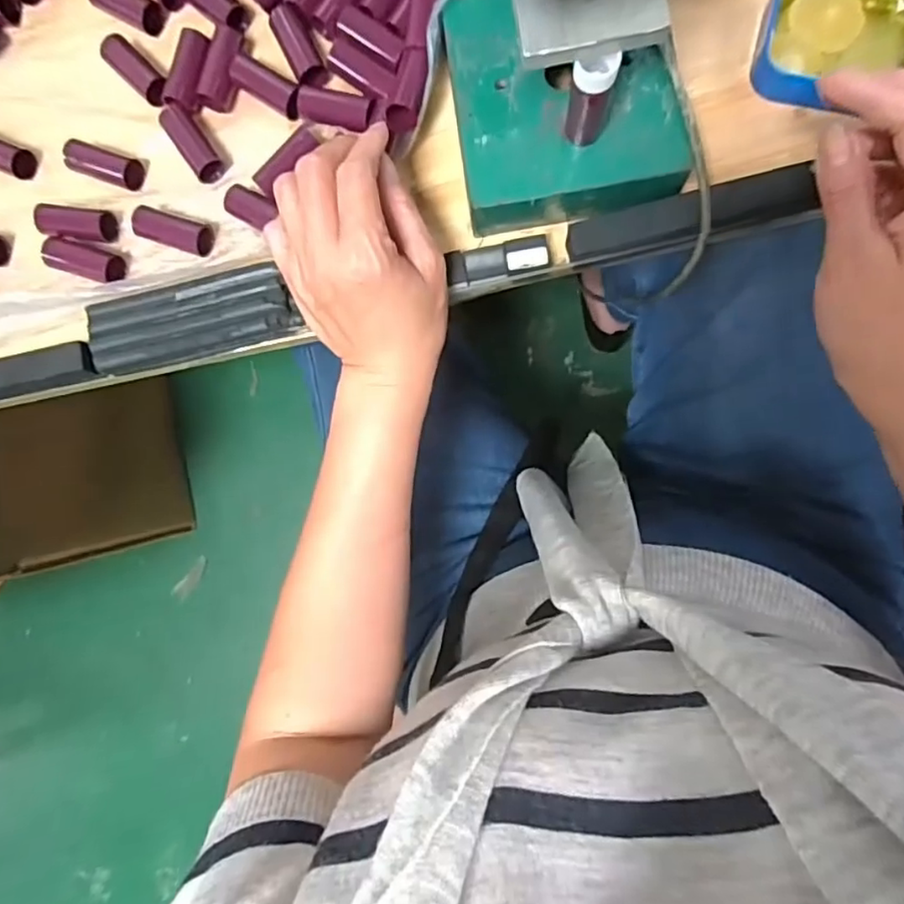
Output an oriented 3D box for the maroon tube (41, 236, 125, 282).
[{"bbox_3d":[-0.239,-0.125,0.397,0.052,0.020,0.020,16,92,6],"label":"maroon tube"}]

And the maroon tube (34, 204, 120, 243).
[{"bbox_3d":[-0.243,-0.150,0.396,0.054,0.020,0.024,11,92,6],"label":"maroon tube"}]

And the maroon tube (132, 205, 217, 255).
[{"bbox_3d":[-0.179,-0.144,0.394,0.048,0.019,0.020,20,93,6],"label":"maroon tube"}]

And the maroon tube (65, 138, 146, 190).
[{"bbox_3d":[-0.227,-0.190,0.402,0.050,0.024,0.021,20,93,6],"label":"maroon tube"}]

